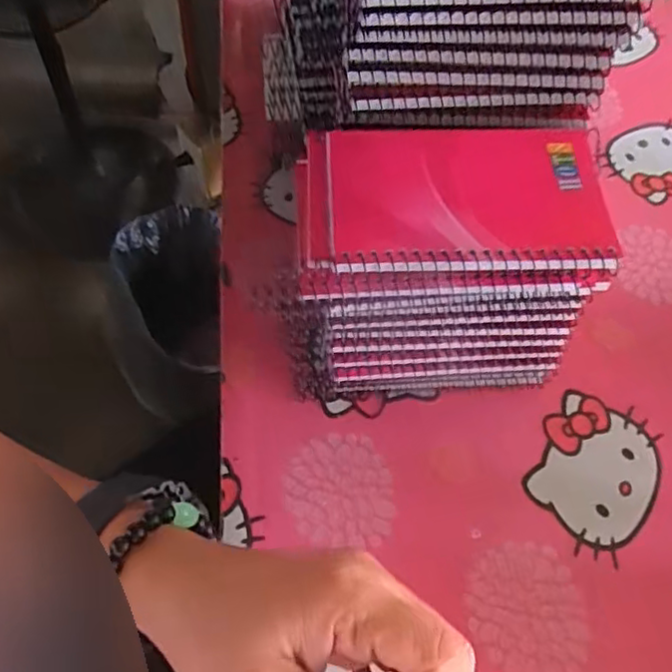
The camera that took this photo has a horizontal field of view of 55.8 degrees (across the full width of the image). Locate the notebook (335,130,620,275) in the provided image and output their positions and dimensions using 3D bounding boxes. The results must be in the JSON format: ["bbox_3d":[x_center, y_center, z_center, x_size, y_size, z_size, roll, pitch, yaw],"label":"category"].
[{"bbox_3d":[0.064,-0.067,0.303,0.132,0.012,0.079,1,60,-4],"label":"notebook"}]

